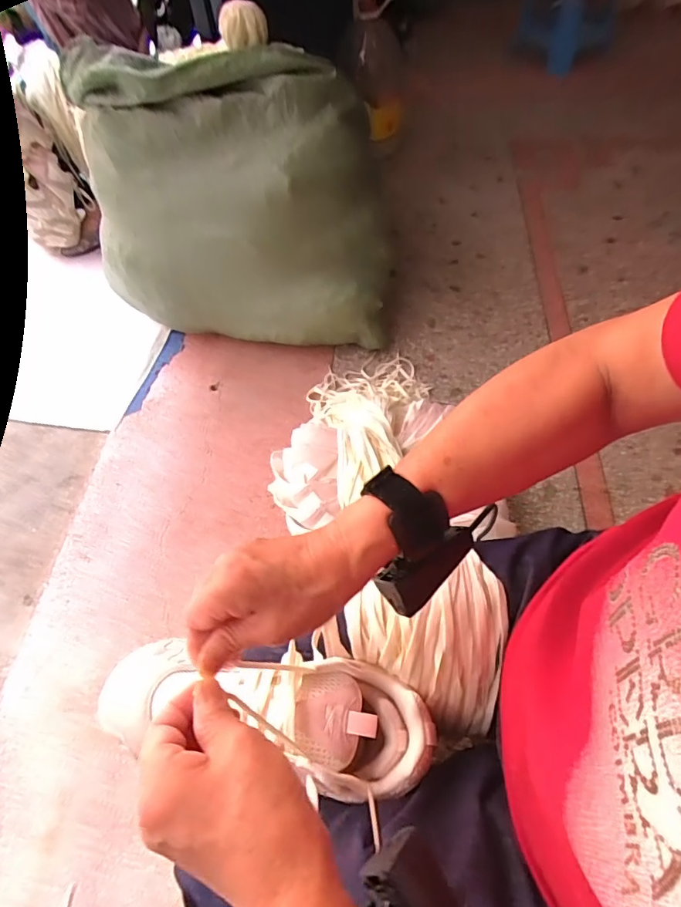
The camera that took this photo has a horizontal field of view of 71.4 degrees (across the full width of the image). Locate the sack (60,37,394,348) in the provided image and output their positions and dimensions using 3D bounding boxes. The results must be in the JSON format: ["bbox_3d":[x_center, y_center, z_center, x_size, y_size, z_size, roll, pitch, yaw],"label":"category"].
[{"bbox_3d":[-0.231,-0.526,1.022,0.677,0.491,0.300,8,60,9],"label":"sack"}]

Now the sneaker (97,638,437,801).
[{"bbox_3d":[-0.085,0.217,0.409,0.319,0.090,0.091,3,58,16],"label":"sneaker"}]

